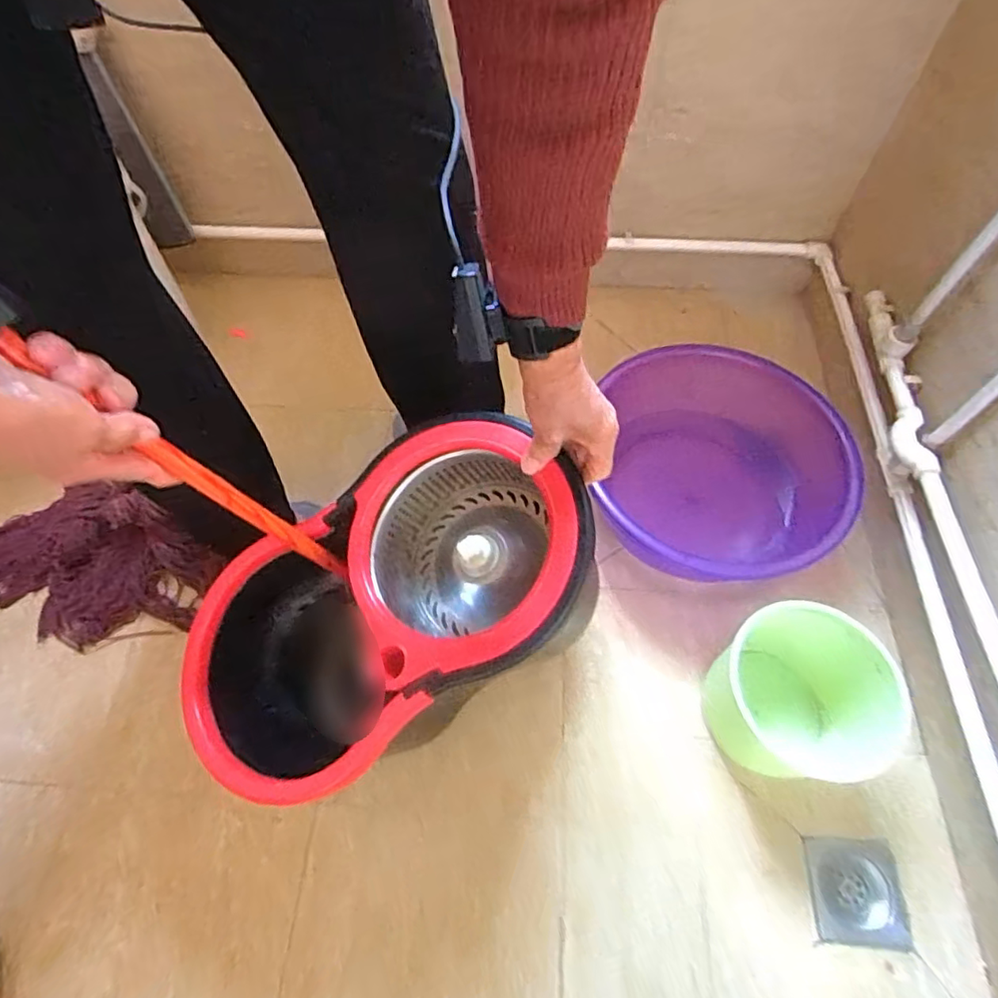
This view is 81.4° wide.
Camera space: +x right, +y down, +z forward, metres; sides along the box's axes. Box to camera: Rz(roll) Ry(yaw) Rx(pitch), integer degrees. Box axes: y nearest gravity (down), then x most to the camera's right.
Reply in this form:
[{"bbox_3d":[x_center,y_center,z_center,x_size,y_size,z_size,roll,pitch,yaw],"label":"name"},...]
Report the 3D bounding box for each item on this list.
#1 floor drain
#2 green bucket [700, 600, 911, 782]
[{"bbox_3d":[0.392,0.429,0.638,0.092,0.013,0.099,6,60,4],"label":"floor drain"},{"bbox_3d":[0.347,0.232,0.674,0.162,0.171,0.187,-19,61,-10],"label":"green bucket"}]

